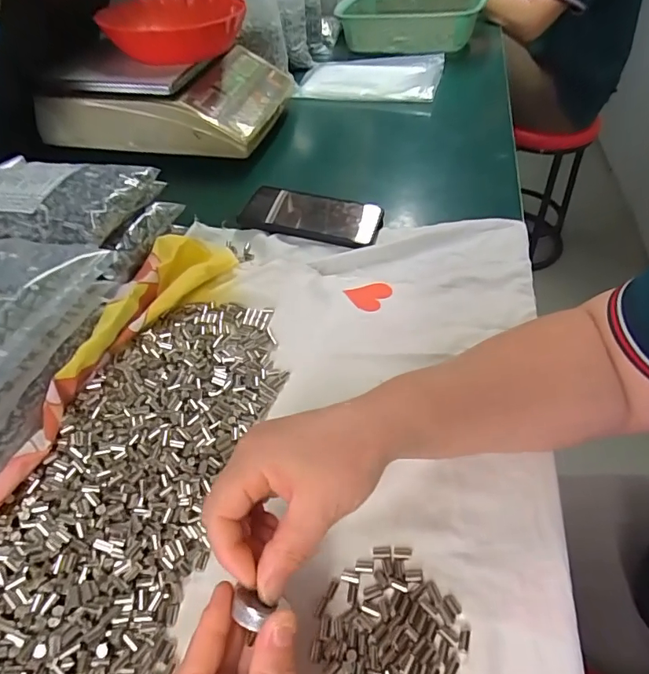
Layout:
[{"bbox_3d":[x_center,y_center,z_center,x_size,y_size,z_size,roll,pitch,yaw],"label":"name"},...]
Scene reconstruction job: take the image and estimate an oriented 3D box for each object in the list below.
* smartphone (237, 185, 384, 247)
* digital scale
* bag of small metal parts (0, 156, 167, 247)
[{"bbox_3d":[-0.016,-0.148,0.560,0.163,0.013,0.079,11,48,11],"label":"smartphone"},{"bbox_3d":[-0.234,-0.392,0.723,0.324,0.109,0.257,6,47,6],"label":"digital scale"},{"bbox_3d":[-0.266,-0.133,0.457,0.176,0.038,0.144,1,47,1],"label":"bag of small metal parts"}]

